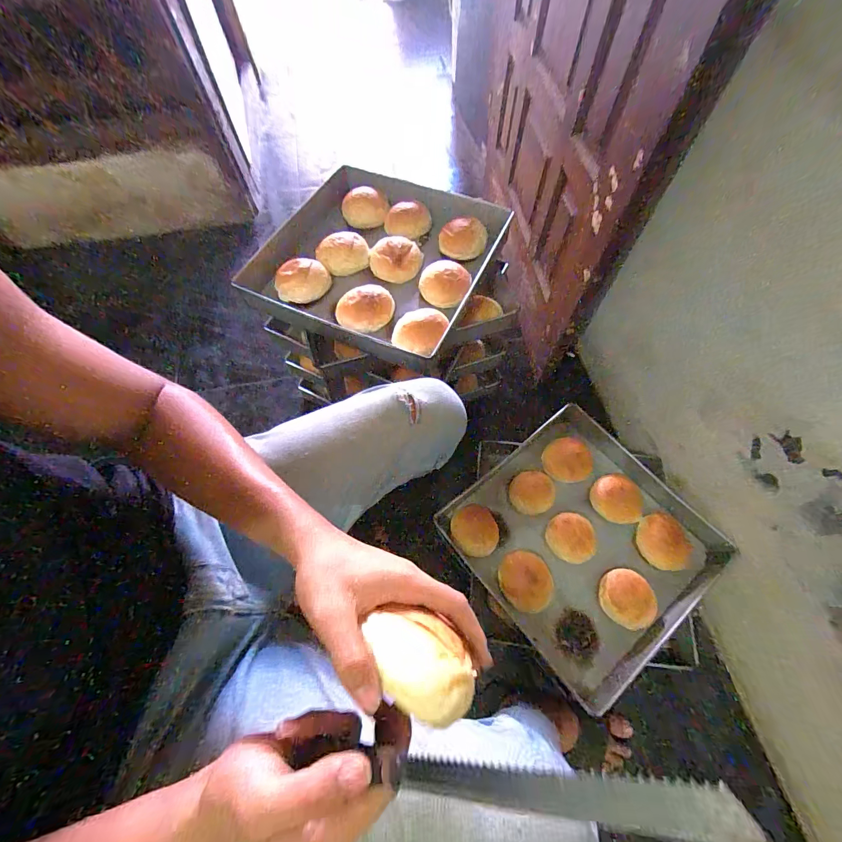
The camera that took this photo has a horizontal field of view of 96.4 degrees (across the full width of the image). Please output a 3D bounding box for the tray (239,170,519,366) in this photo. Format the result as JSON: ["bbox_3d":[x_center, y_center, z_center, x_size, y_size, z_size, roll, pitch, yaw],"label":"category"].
[{"bbox_3d":[-0.077,-0.319,0.744,0.406,0.067,0.415,24,66,13],"label":"tray"}]

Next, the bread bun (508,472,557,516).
[{"bbox_3d":[0.229,0.148,0.779,0.086,0.037,0.079,-1,63,1],"label":"bread bun"}]

